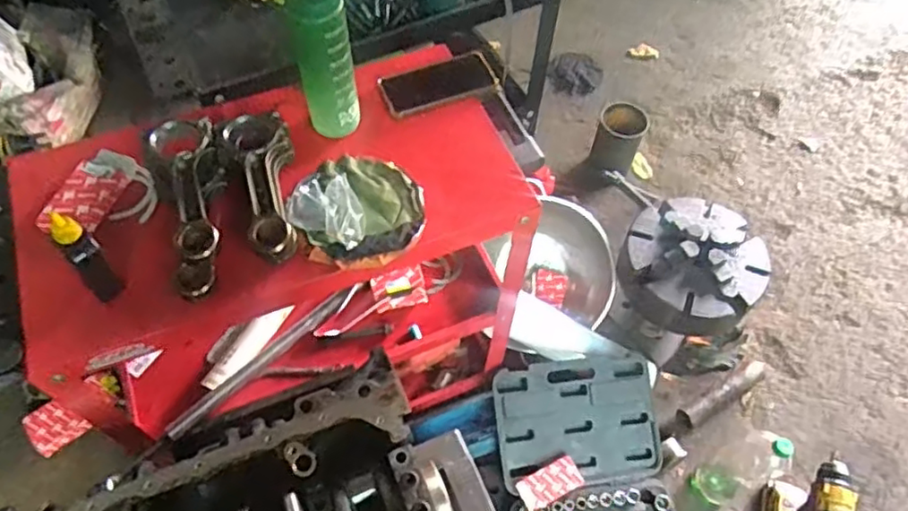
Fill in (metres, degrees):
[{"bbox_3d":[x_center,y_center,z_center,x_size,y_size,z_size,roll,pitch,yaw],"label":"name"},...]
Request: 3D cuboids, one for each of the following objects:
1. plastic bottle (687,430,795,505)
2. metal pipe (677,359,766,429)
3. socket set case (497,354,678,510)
[{"bbox_3d":[0.546,0.401,1.235,0.093,0.299,0.088,-26,62,-16],"label":"plastic bottle"},{"bbox_3d":[0.599,0.299,1.434,0.249,0.034,0.047,-29,63,-18],"label":"metal pipe"},{"bbox_3d":[0.271,0.453,1.270,0.317,0.138,0.464,-6,58,-5],"label":"socket set case"}]

